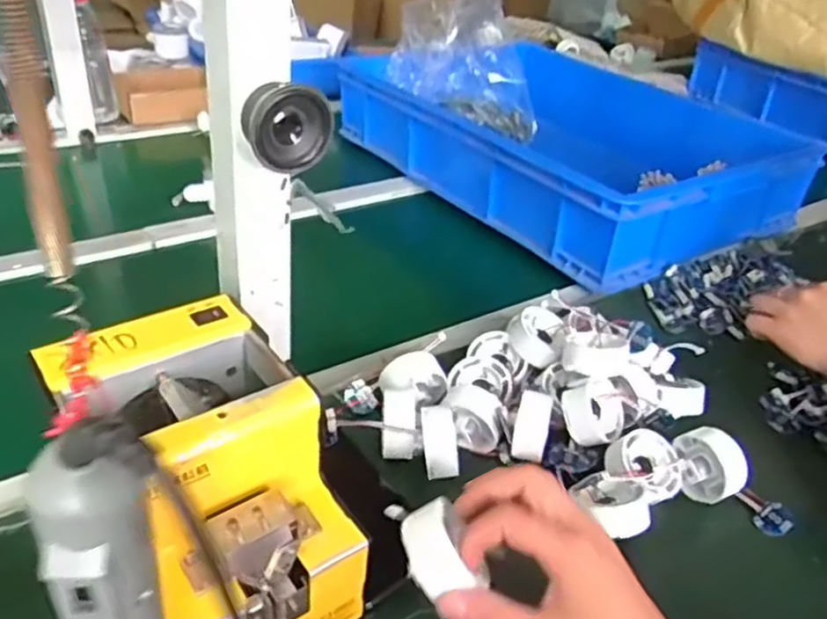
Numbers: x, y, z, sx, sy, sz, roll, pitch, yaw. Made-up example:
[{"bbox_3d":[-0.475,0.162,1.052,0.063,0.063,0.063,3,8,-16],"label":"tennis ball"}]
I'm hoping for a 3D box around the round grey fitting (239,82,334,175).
[{"bbox_3d":[-0.081,-0.115,0.445,0.054,0.053,0.031,-16,21,-29],"label":"round grey fitting"}]

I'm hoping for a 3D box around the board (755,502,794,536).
[{"bbox_3d":[0.280,0.163,0.546,0.004,0.025,0.024,29,24,-45],"label":"board"}]

